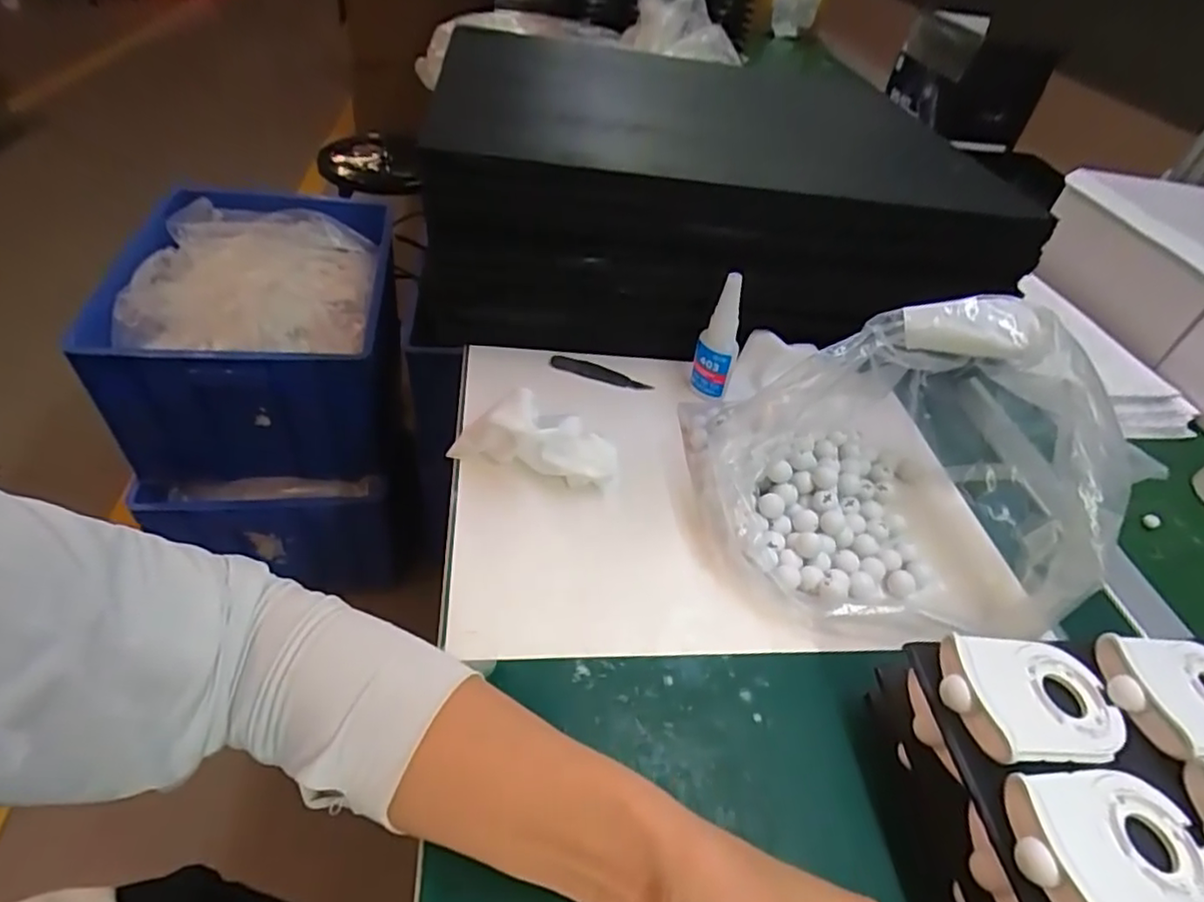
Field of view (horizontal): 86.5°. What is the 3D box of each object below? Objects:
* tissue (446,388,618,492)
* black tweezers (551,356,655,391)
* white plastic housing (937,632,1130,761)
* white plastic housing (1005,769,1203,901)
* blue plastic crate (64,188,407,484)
[{"bbox_3d":[-0.043,-0.002,0.428,0.111,0.058,0.037,3,43,-10],"label":"tissue"},{"bbox_3d":[-0.001,-0.065,0.533,0.085,0.014,0.016,18,43,7],"label":"black tweezers"},{"bbox_3d":[0.202,0.114,0.298,0.089,0.014,0.056,0,44,-7],"label":"white plastic housing"},{"bbox_3d":[0.205,0.156,0.253,0.088,0.018,0.058,-4,45,-11],"label":"white plastic housing"},{"bbox_3d":[-0.583,-0.216,1.130,0.417,0.263,0.527,-5,45,-17],"label":"blue plastic crate"}]

